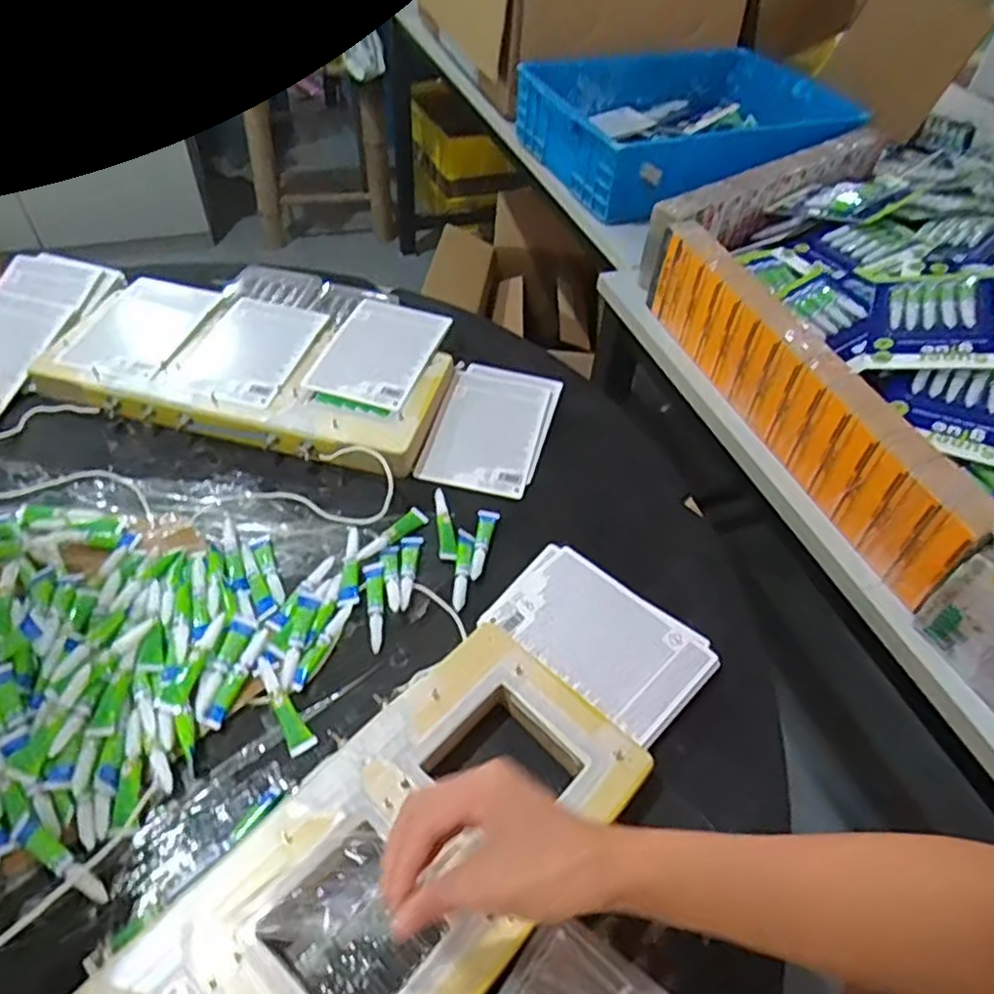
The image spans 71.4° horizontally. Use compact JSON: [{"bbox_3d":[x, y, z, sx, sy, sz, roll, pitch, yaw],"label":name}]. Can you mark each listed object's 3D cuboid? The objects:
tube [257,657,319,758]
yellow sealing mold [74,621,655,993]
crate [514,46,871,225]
[{"bbox_3d":[-0.168,0.163,0.542,0.020,0.012,0.083,-27,55,-25],"label":"tube"},{"bbox_3d":[-0.088,0.258,0.426,0.175,0.018,0.420,34,54,23],"label":"yellow sealing mold"},{"bbox_3d":[0.327,-0.664,1.229,0.507,0.112,0.405,-21,53,-21],"label":"crate"}]

